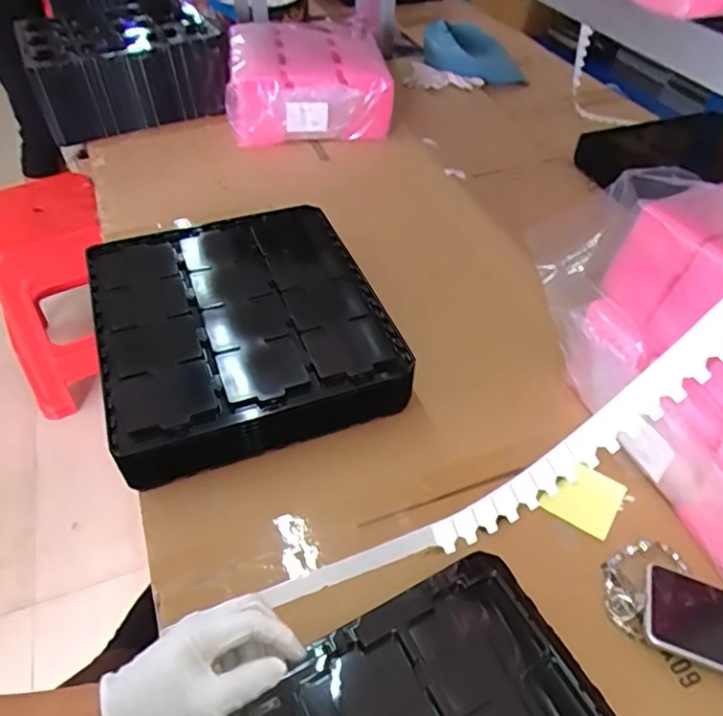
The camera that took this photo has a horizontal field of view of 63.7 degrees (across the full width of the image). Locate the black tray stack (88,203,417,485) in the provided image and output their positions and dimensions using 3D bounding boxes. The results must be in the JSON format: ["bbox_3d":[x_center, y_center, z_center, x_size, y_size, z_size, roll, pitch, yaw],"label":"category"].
[{"bbox_3d":[-0.156,-0.043,0.770,0.344,0.092,0.362,-17,49,-16],"label":"black tray stack"}]

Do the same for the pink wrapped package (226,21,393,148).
[{"bbox_3d":[-0.123,-0.555,1.186,0.318,0.148,0.257,-14,49,-14],"label":"pink wrapped package"}]

